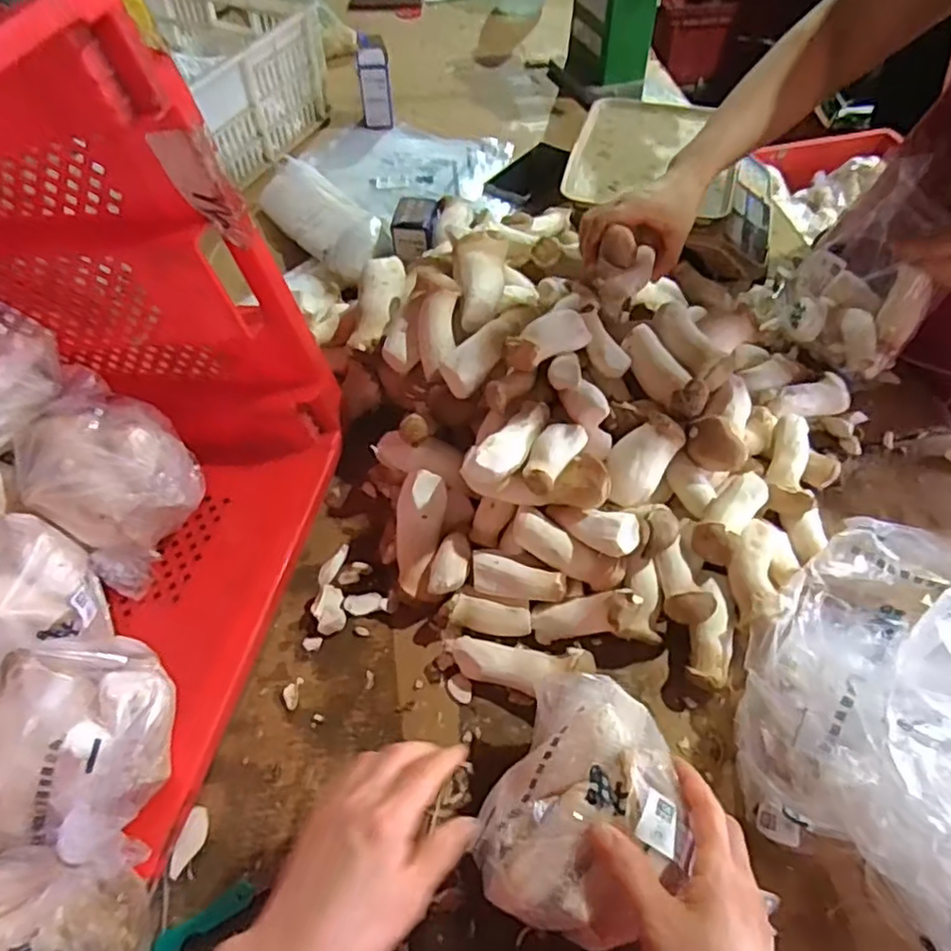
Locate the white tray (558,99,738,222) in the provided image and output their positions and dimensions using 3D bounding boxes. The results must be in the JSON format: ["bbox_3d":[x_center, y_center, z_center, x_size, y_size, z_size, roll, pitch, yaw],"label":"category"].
[{"bbox_3d":[0.250,-0.456,0.926,0.214,0.018,0.304,12,54,10],"label":"white tray"}]

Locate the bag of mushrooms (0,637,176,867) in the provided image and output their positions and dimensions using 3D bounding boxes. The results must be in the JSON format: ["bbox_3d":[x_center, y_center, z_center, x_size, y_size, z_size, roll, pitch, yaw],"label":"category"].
[{"bbox_3d":[-0.276,0.183,0.458,0.121,0.096,0.147,-5,53,-3],"label":"bag of mushrooms"}]

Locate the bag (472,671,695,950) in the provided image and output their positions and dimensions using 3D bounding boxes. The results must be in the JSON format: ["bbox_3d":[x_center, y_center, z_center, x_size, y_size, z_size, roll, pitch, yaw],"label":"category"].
[{"bbox_3d":[0.072,0.208,0.431,0.112,0.077,0.153,22,57,17],"label":"bag"}]

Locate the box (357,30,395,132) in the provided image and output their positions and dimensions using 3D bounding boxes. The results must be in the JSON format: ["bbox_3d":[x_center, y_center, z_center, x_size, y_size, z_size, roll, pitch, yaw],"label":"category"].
[{"bbox_3d":[-0.166,-0.643,1.095,0.053,0.114,0.054,-6,53,-4],"label":"box"}]

